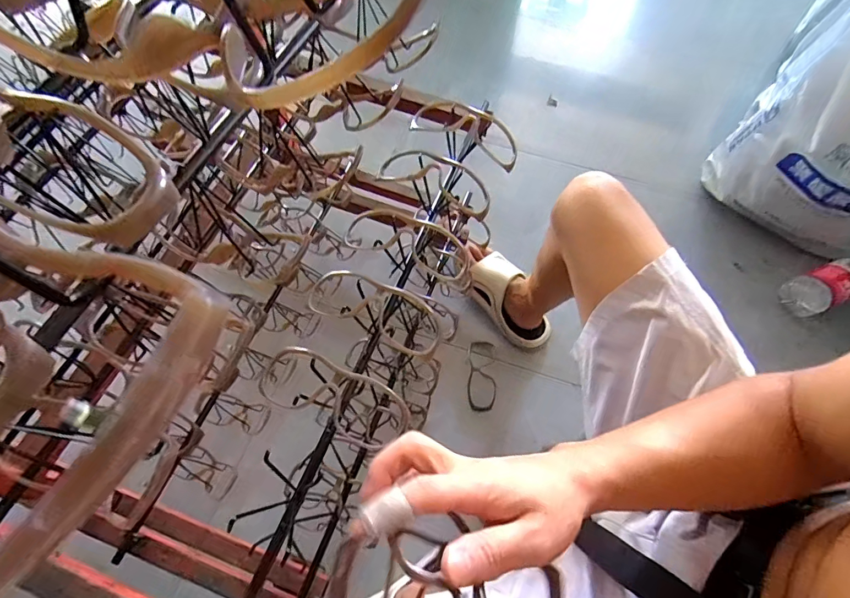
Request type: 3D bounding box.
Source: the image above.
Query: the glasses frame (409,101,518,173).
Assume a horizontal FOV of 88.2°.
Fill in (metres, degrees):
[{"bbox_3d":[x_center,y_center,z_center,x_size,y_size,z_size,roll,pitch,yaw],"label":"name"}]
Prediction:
[{"bbox_3d":[0.059,-0.226,0.577,0.147,0.040,0.068,22,64,-6],"label":"glasses frame"}]

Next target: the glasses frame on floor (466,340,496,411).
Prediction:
[{"bbox_3d":[0.121,0.159,0.928,0.061,0.018,0.155,3,63,0],"label":"glasses frame on floor"}]

